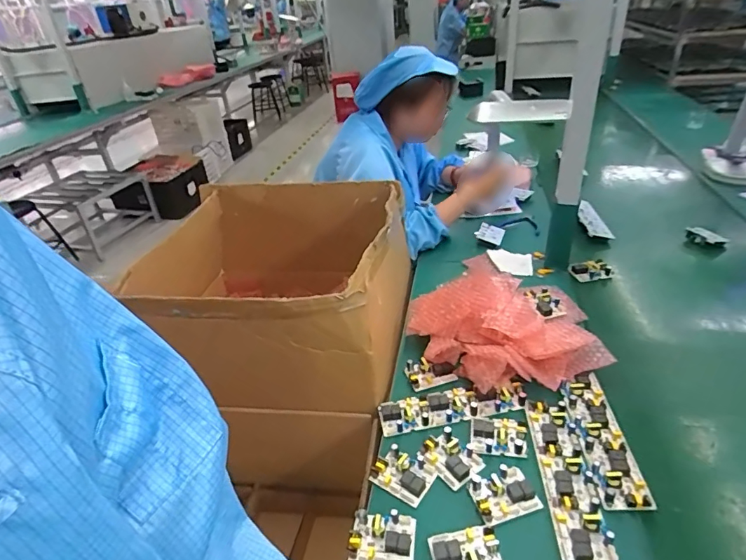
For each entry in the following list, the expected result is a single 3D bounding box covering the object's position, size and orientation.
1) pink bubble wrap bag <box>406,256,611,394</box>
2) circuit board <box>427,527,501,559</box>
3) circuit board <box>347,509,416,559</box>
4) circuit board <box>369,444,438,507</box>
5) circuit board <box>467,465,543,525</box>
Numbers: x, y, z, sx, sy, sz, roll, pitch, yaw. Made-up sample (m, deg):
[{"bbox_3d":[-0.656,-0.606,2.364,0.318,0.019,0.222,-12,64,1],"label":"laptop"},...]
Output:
[{"bbox_3d":[0.246,0.085,0.837,0.324,0.096,0.267,-10,33,-7],"label":"pink bubble wrap bag"},{"bbox_3d":[0.111,0.331,0.557,0.079,0.016,0.056,-9,32,-5],"label":"circuit board"},{"bbox_3d":[0.012,0.326,0.587,0.080,0.020,0.061,1,33,10],"label":"circuit board"},{"bbox_3d":[0.042,0.278,0.663,0.080,0.016,0.061,18,39,32],"label":"circuit board"},{"bbox_3d":[0.174,0.282,0.619,0.082,0.014,0.066,-10,33,-7],"label":"circuit board"}]

